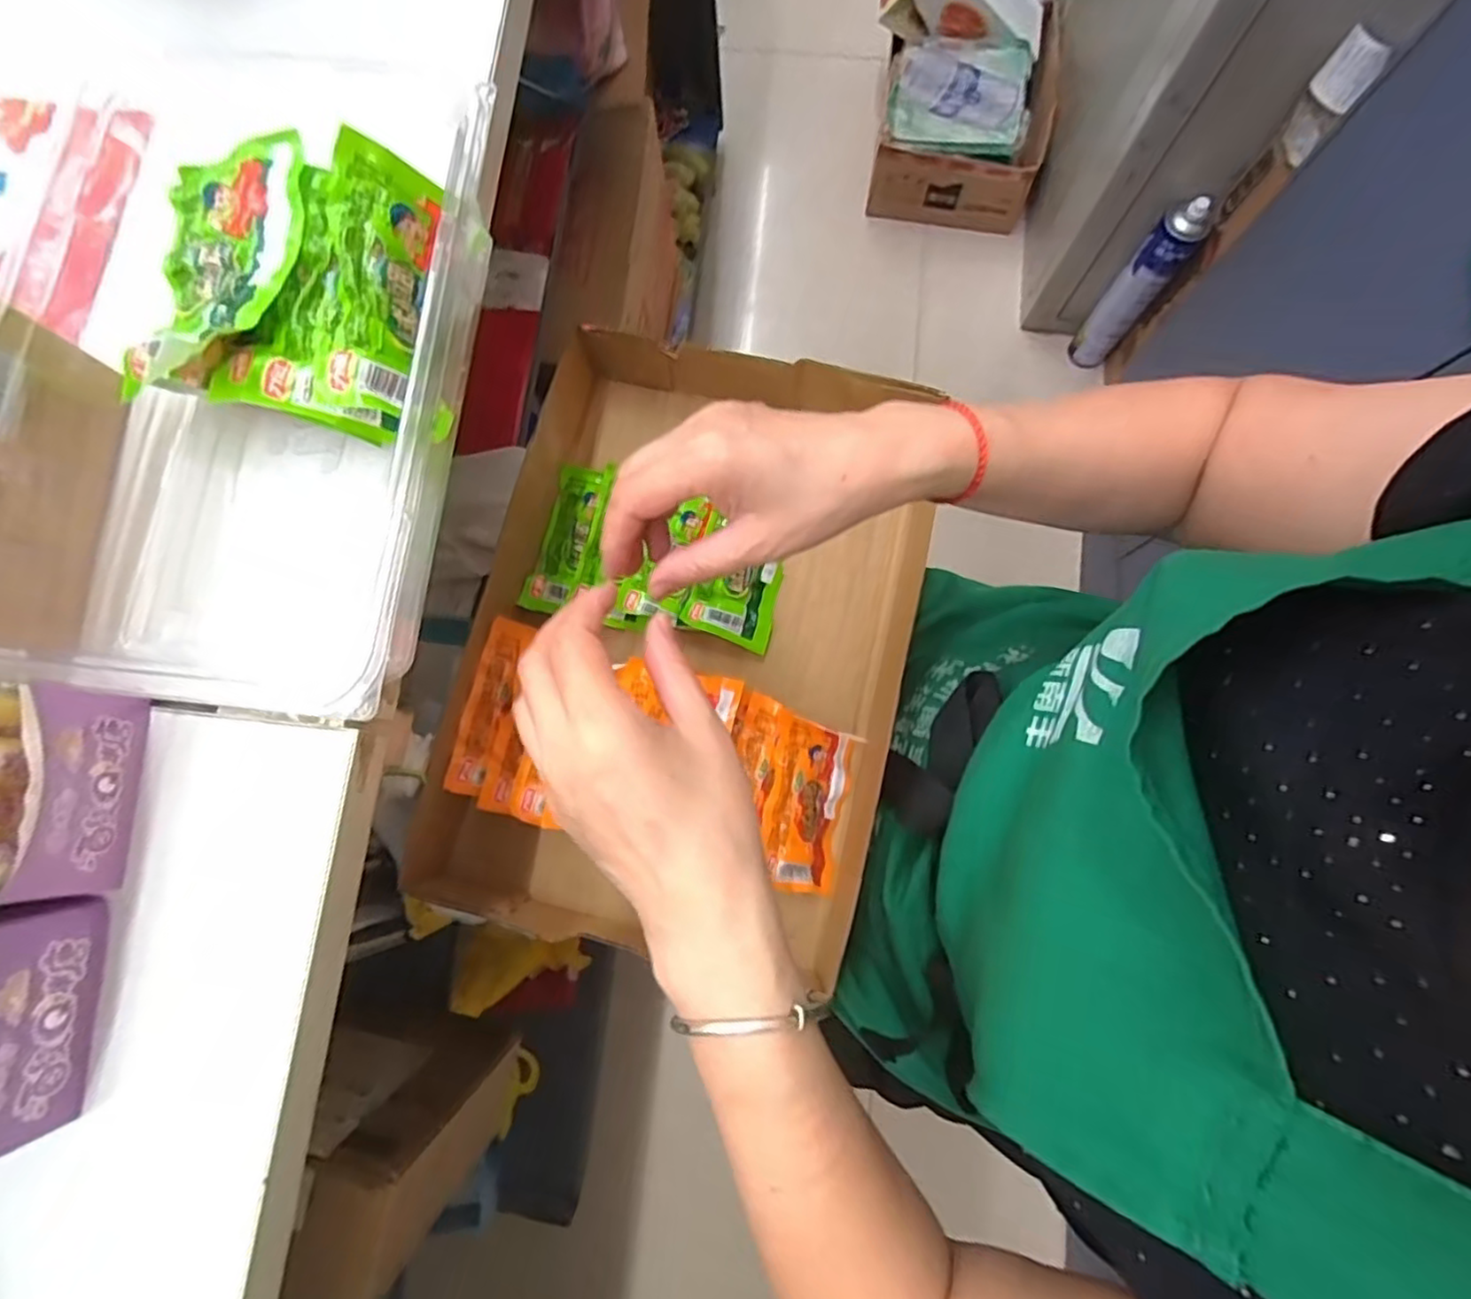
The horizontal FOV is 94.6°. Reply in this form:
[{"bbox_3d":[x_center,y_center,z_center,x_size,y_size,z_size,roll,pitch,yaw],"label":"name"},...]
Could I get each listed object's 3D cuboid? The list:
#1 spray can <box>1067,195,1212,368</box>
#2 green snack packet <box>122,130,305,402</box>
[{"bbox_3d":[0.655,-0.588,1.121,0.068,0.353,0.073,0,79,1],"label":"spray can"},{"bbox_3d":[-0.217,-0.160,0.284,0.063,0.018,0.115,6,80,2],"label":"green snack packet"}]

